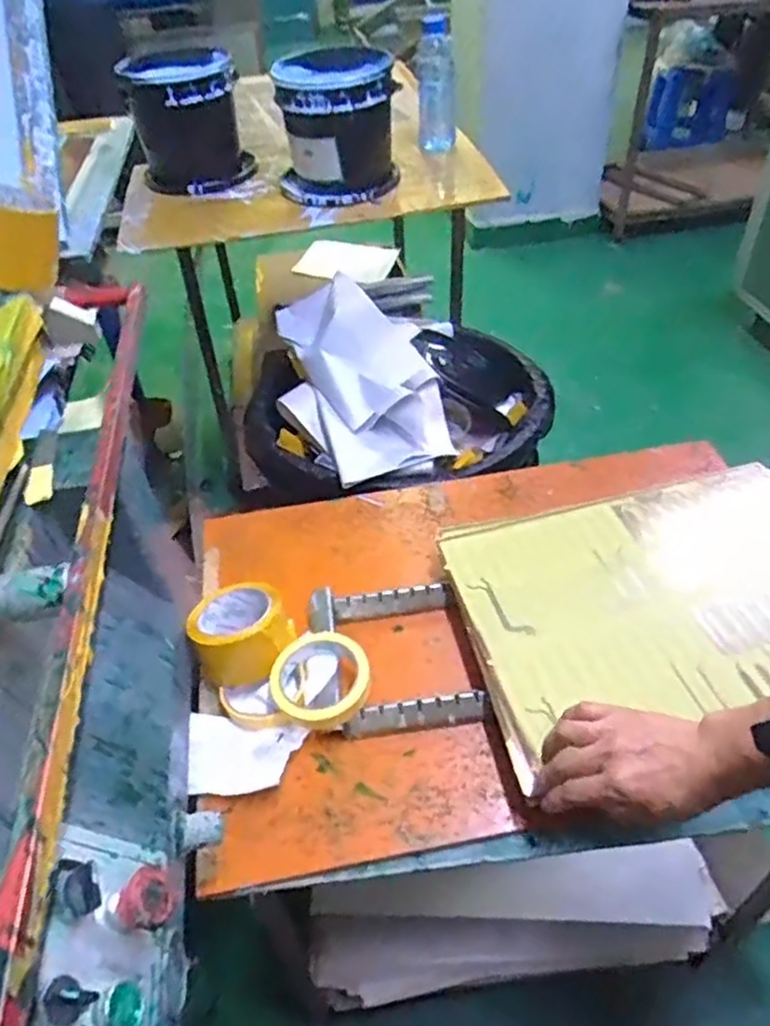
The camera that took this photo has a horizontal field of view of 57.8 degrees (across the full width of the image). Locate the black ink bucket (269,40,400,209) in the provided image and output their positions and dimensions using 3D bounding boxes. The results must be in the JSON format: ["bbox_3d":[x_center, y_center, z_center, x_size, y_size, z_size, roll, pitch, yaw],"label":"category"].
[{"bbox_3d":[-0.086,-0.682,1.226,0.205,0.192,0.218,-6,44,-2],"label":"black ink bucket"}]

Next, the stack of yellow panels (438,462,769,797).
[{"bbox_3d":[0.297,0.071,0.761,0.443,0.026,0.302,-13,45,-10],"label":"stack of yellow panels"}]

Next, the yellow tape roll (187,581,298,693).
[{"bbox_3d":[-0.152,0.124,0.743,0.099,0.063,0.108,-2,44,2],"label":"yellow tape roll"}]

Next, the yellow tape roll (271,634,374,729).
[{"bbox_3d":[-0.067,0.168,0.707,0.093,0.023,0.102,-2,44,2],"label":"yellow tape roll"}]

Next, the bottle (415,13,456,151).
[{"bbox_3d":[0.096,-0.798,1.318,0.069,0.198,0.076,-2,44,2],"label":"bottle"}]

